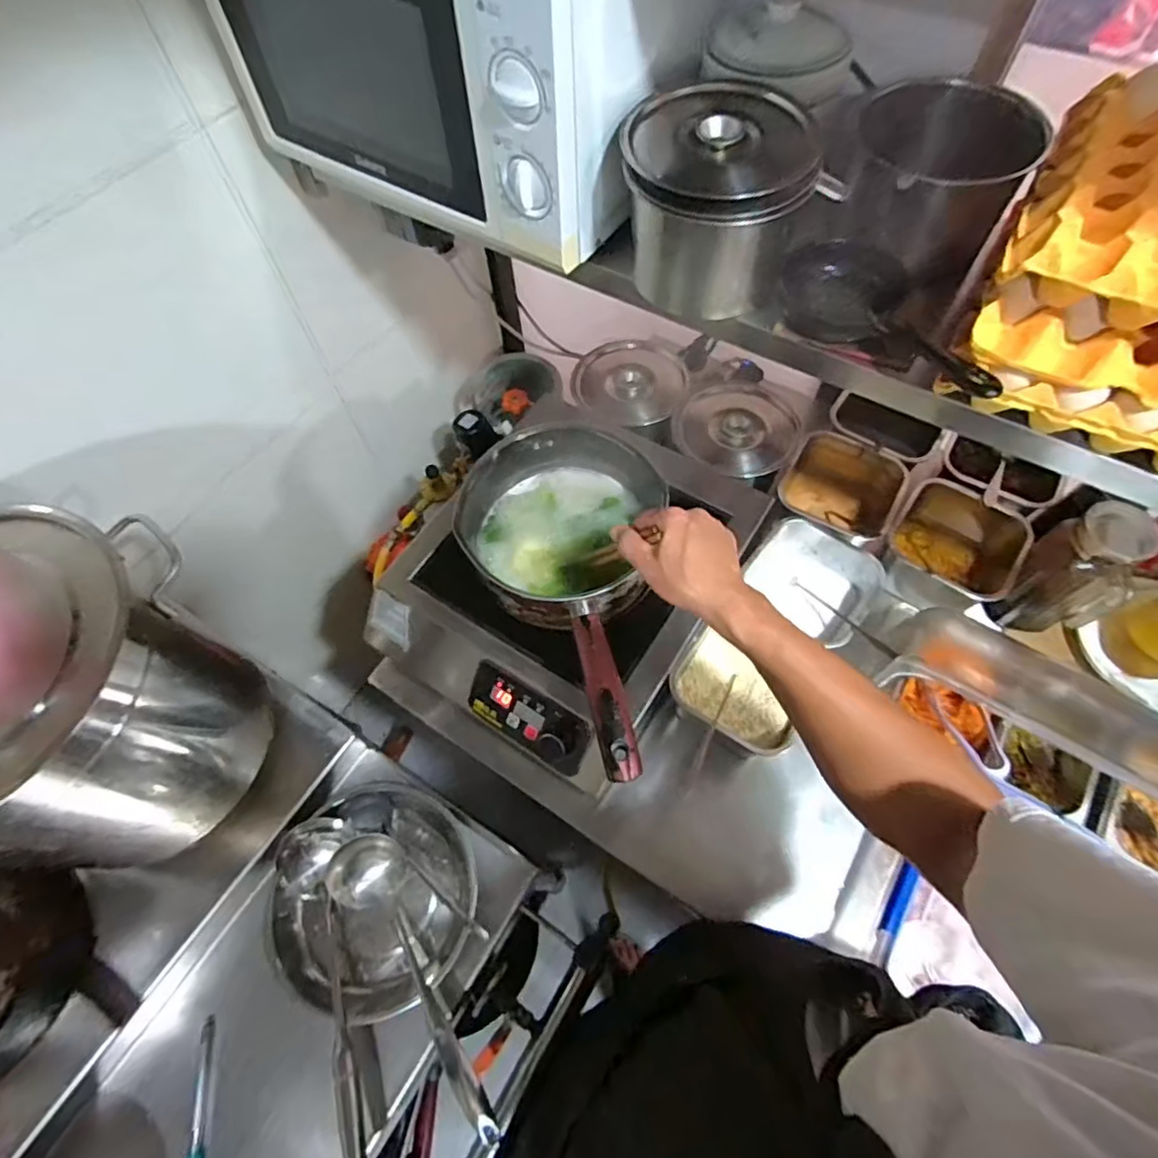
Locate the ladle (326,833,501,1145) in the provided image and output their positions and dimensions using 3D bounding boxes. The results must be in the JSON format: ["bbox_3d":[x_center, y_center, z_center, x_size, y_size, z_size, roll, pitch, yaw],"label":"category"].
[{"bbox_3d":[-0.190,0.450,0.667,0.080,0.046,0.325,-29,65,-12],"label":"ladle"}]

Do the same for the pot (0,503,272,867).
[{"bbox_3d":[-0.536,0.138,0.611,0.284,0.309,0.276,-6,62,-1],"label":"pot"}]

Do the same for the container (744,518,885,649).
[{"bbox_3d":[0.305,0.005,0.783,0.117,0.078,0.151,-42,68,-18],"label":"container"}]

